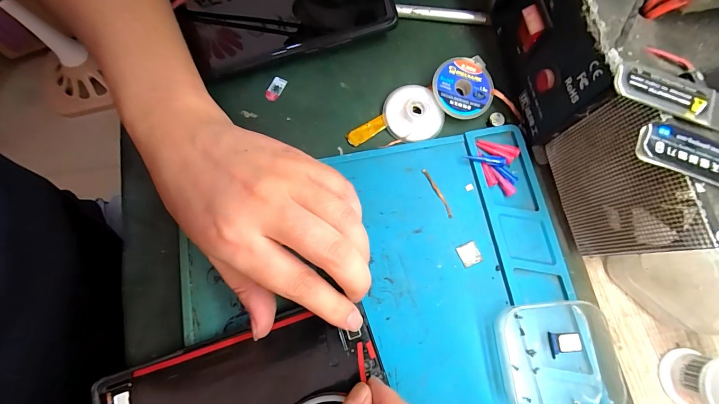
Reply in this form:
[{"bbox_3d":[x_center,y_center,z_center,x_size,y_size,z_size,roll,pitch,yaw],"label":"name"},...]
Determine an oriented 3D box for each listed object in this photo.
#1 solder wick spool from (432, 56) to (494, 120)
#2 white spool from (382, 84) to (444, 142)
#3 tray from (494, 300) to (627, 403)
[{"bbox_3d":[0.078,-0.084,0.237,0.047,0.014,0.043,0,75,0],"label":"solder wick spool"},{"bbox_3d":[0.039,-0.065,0.237,0.039,0.008,0.042,0,75,0],"label":"white spool"},{"bbox_3d":[0.121,0.095,0.196,0.068,0.013,0.065,-6,75,-1],"label":"tray"}]

